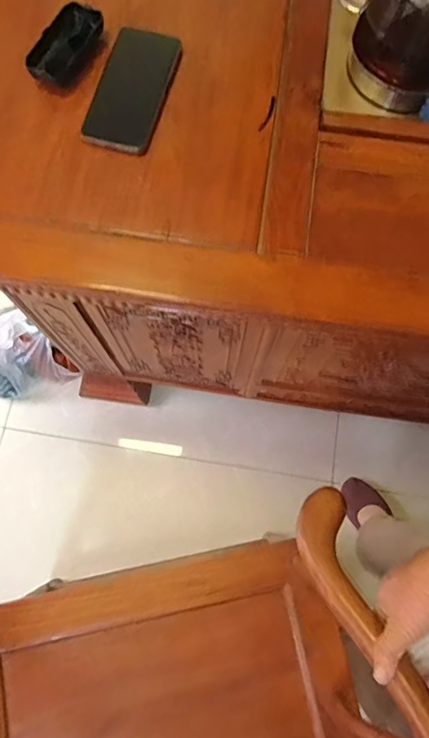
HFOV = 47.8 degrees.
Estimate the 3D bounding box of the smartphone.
[{"bbox_3d":[-0.094,-0.329,0.565,0.076,0.009,0.166,18,75,-10],"label":"smartphone"}]

